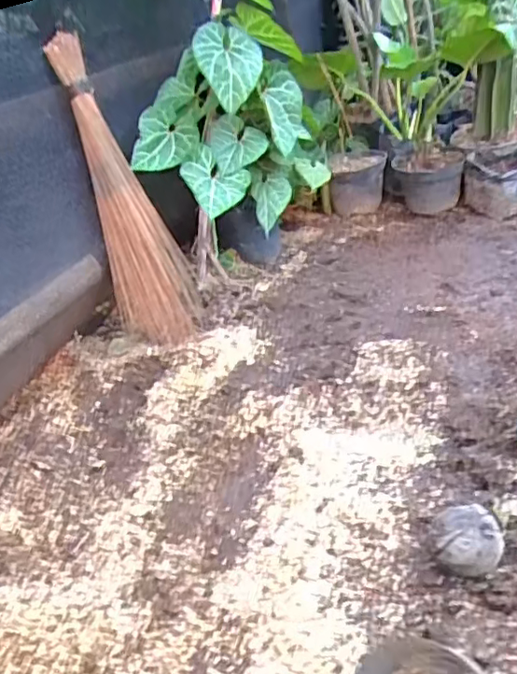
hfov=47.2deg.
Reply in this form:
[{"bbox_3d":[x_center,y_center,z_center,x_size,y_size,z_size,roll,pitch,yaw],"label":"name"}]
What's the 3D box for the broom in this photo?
[{"bbox_3d":[-0.217,-0.216,1.061,0.161,0.505,0.085,-11,32,-6],"label":"broom"}]

